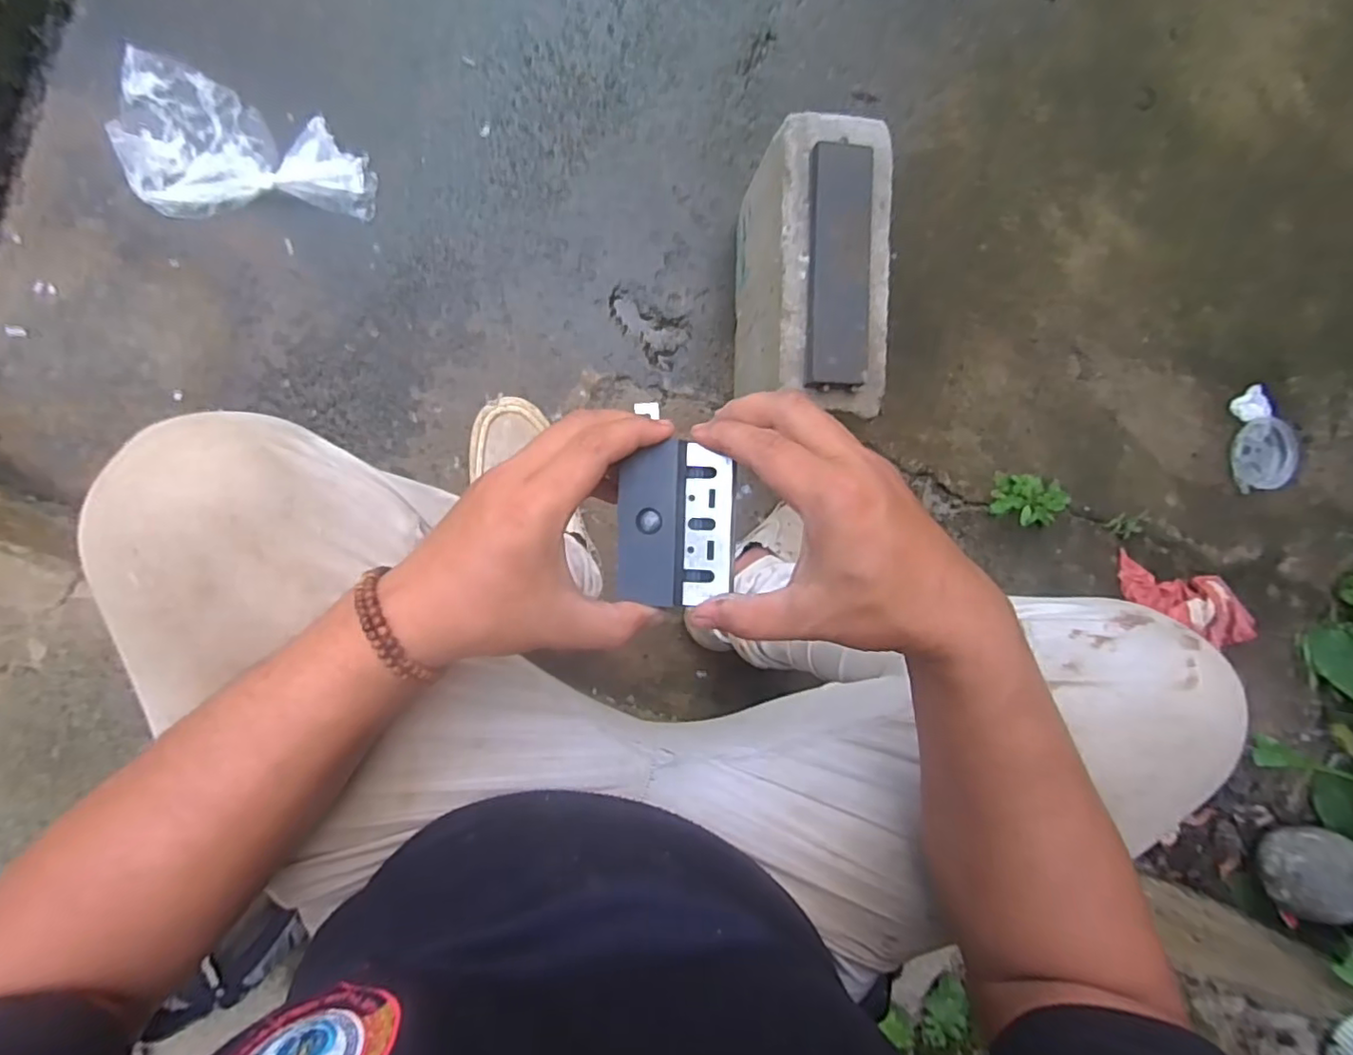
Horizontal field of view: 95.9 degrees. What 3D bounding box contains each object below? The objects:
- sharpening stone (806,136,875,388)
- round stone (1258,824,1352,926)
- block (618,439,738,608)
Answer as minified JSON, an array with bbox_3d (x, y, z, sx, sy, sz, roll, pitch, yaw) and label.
[{"bbox_3d":[0.142,-0.222,0.523,0.054,0.016,0.196,0,95,-7],"label":"sharpening stone"},{"bbox_3d":[0.813,0.440,0.788,0.093,0.093,0.110,28,91,-9],"label":"round stone"},{"bbox_3d":[0.000,-0.002,0.306,0.057,0.012,0.078,1,94,-5],"label":"block"}]

